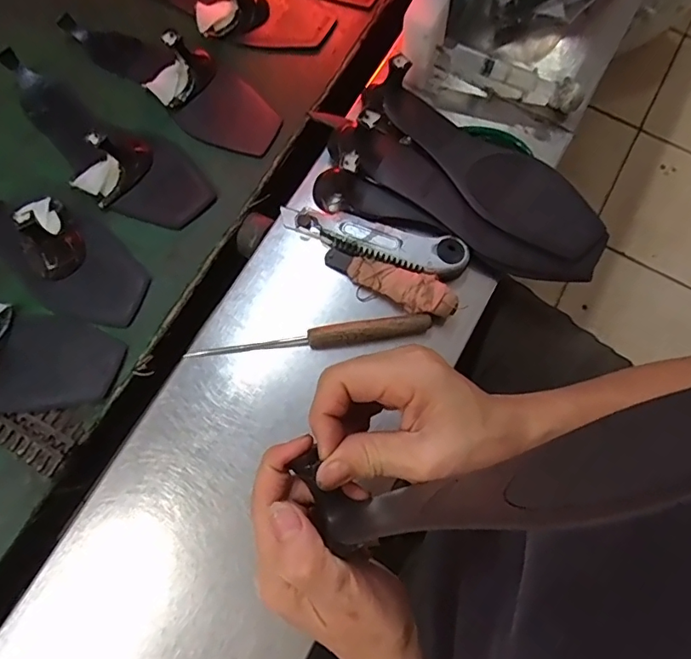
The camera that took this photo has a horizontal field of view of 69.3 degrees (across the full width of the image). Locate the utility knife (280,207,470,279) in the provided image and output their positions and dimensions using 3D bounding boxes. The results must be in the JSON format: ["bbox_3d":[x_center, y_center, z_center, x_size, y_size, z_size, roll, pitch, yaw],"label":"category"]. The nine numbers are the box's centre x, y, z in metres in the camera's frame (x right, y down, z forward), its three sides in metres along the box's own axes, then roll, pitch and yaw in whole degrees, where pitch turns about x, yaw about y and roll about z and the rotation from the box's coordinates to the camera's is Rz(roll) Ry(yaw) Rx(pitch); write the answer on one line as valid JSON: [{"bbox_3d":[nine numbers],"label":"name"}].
[{"bbox_3d":[0.022,-0.076,0.426,0.161,0.020,0.037,14,74,3],"label":"utility knife"}]

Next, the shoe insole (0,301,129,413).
[{"bbox_3d":[-0.318,0.009,0.403,0.254,0.055,0.083,13,74,2],"label":"shoe insole"}]

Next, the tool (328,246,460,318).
[{"bbox_3d":[0.037,-0.043,0.414,0.116,0.023,0.030,28,75,7],"label":"tool"}]

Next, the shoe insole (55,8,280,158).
[{"bbox_3d":[-0.168,-0.258,0.486,0.242,0.053,0.075,38,76,9],"label":"shoe insole"}]

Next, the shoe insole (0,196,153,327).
[{"bbox_3d":[-0.271,-0.083,0.434,0.250,0.049,0.086,33,76,8],"label":"shoe insole"}]

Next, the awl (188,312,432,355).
[{"bbox_3d":[-0.028,0.008,0.402,0.193,0.013,0.016,-9,74,-4],"label":"awl"}]

